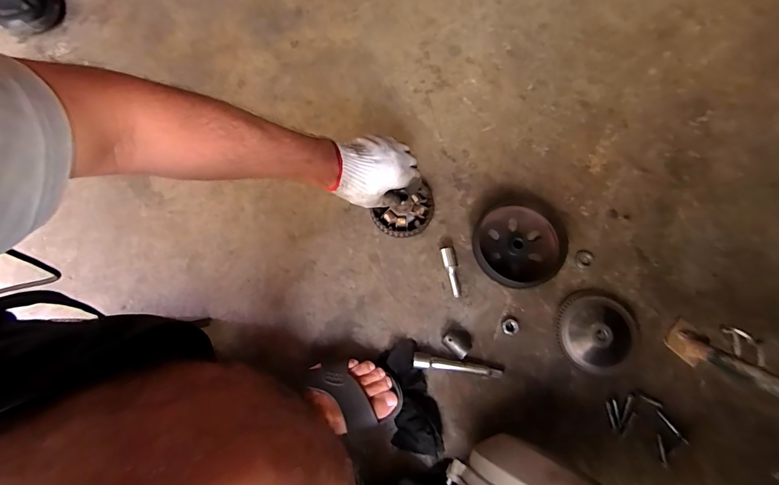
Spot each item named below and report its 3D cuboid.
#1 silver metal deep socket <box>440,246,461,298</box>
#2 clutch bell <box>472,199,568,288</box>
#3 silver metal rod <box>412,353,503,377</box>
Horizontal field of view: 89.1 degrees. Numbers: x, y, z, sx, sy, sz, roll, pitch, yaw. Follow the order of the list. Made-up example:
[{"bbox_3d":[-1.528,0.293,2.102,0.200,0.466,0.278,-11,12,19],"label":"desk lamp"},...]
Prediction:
[{"bbox_3d":[0.095,0.045,0.598,0.019,0.023,0.073,-12,73,-3],"label":"silver metal deep socket"},{"bbox_3d":[0.199,0.000,0.605,0.132,0.027,0.134,0,73,1],"label":"clutch bell"},{"bbox_3d":[0.095,0.175,0.563,0.124,0.019,0.019,8,74,3],"label":"silver metal rod"}]

